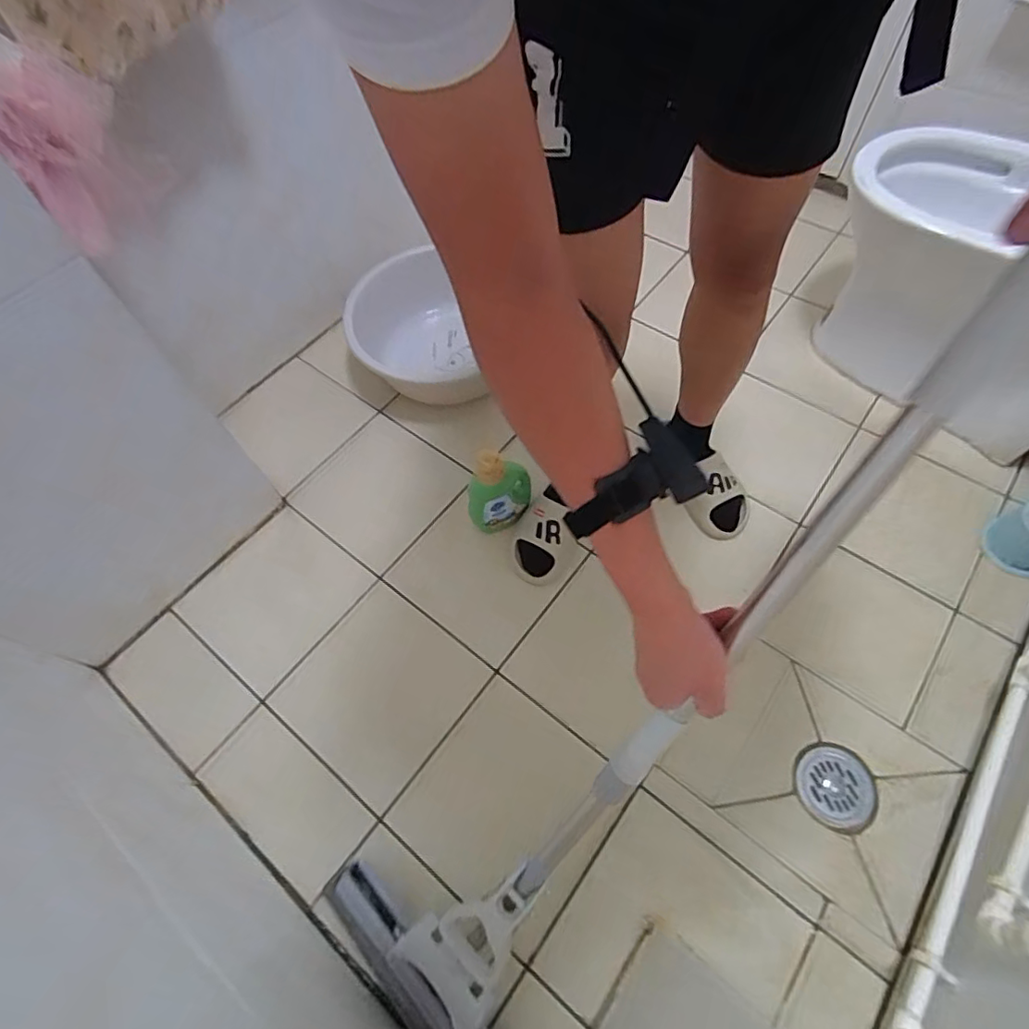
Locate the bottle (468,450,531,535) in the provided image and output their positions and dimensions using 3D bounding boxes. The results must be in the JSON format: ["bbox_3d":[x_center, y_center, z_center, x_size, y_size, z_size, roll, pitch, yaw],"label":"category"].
[{"bbox_3d":[-0.030,-0.044,1.076,0.128,0.226,0.066,-16,61,-6],"label":"bottle"}]

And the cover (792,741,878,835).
[{"bbox_3d":[0.524,0.445,0.911,0.119,0.014,0.126,21,63,14],"label":"cover"}]

